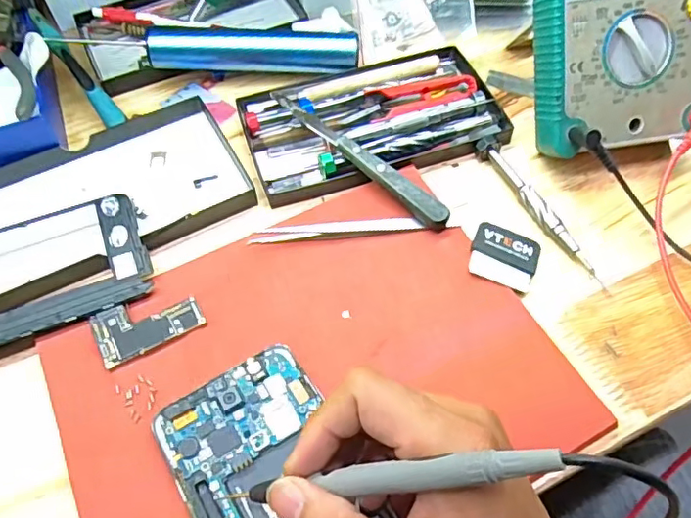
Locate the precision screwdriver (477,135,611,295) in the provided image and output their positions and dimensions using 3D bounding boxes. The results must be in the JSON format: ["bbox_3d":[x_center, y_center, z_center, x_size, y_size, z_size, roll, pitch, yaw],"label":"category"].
[{"bbox_3d":[0.122,-0.032,0.349,0.014,0.014,0.122,-25,60,-15],"label":"precision screwdriver"}]

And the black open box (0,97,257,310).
[{"bbox_3d":[-0.158,-0.040,0.361,0.180,0.020,0.118,-29,61,-17],"label":"black open box"}]

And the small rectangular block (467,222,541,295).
[{"bbox_3d":[0.095,-0.003,0.330,0.038,0.006,0.042,16,59,11],"label":"small rectangular block"}]

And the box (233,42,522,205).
[{"bbox_3d":[0.020,-0.101,0.390,0.172,0.019,0.099,-14,58,-8],"label":"box"}]

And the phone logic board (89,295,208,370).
[{"bbox_3d":[-0.109,0.034,0.308,0.055,0.004,0.034,-24,60,-14],"label":"phone logic board"}]

